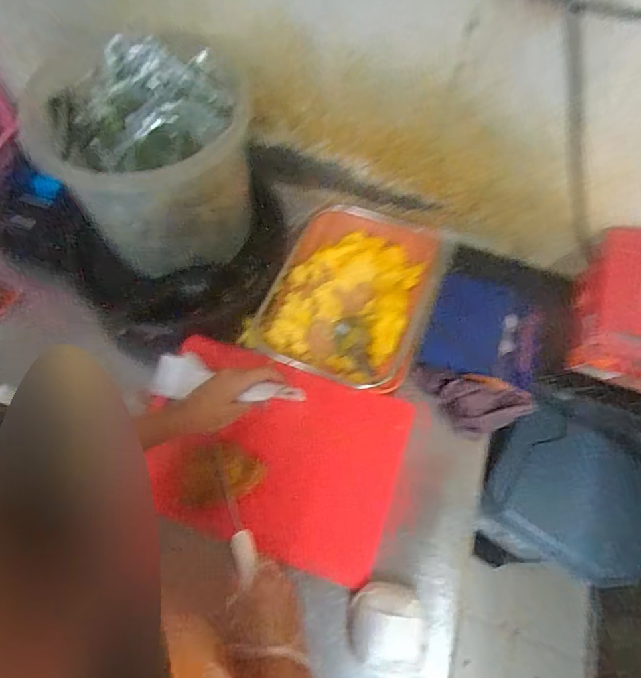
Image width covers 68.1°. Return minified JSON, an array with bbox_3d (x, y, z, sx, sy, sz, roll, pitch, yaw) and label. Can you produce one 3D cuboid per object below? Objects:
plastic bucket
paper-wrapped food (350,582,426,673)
[{"bbox_3d":[-0.210,-0.237,0.629,0.213,0.216,0.248,-4,63,-2],"label":"plastic bucket"},{"bbox_3d":[0.073,0.322,0.534,0.077,0.060,0.081,-2,63,-1],"label":"paper-wrapped food"}]

